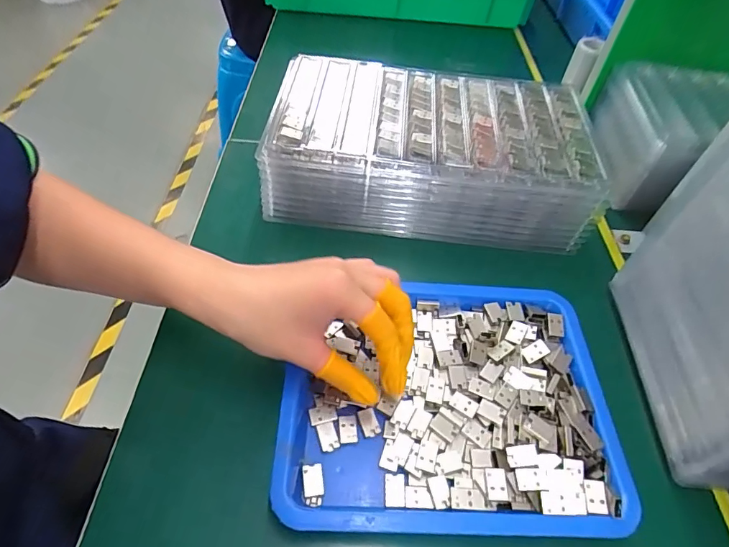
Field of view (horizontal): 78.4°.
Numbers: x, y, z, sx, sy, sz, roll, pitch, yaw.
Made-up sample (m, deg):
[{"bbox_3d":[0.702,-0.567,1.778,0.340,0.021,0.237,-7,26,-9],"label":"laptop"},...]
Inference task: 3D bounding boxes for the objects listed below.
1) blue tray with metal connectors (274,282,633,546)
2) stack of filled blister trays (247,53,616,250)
[{"bbox_3d":[0.056,0.084,0.308,0.213,0.027,0.170,3,49,-1],"label":"blue tray with metal connectors"},{"bbox_3d":[0.058,-0.121,0.440,0.301,0.089,0.169,8,51,2],"label":"stack of filled blister trays"}]

